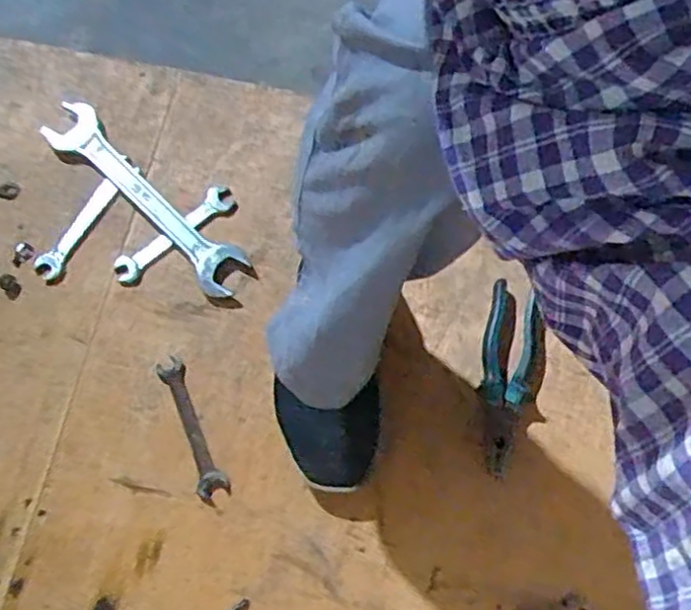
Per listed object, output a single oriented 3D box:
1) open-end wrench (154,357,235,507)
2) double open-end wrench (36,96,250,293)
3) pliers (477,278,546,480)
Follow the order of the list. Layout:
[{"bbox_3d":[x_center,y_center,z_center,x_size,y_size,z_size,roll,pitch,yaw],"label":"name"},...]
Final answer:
[{"bbox_3d":[-0.150,0.121,0.677,0.030,0.008,0.144,-23,73,-10],"label":"open-end wrench"},{"bbox_3d":[-0.220,-0.121,0.760,0.295,0.016,0.057,42,74,12],"label":"double open-end wrench"},{"bbox_3d":[0.167,0.073,0.699,0.061,0.016,0.188,9,70,1],"label":"pliers"}]

